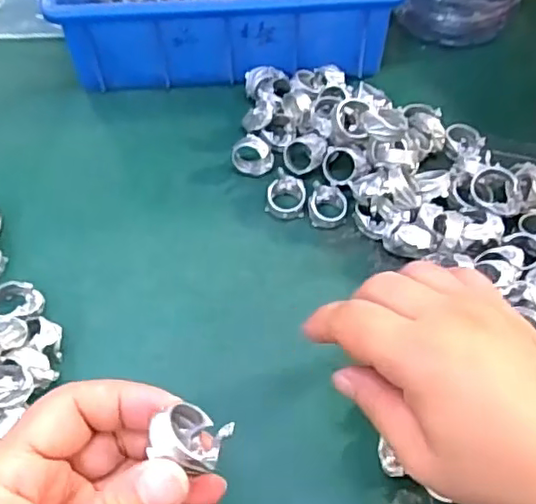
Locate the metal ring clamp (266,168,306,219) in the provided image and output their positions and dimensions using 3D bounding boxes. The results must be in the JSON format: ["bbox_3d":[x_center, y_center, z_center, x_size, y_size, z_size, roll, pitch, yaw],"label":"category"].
[{"bbox_3d":[0.012,-0.036,0.381,0.024,0.011,0.031,8,55,5],"label":"metal ring clamp"}]

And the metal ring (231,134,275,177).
[{"bbox_3d":[-0.010,-0.062,0.394,0.025,0.021,0.017,26,59,17],"label":"metal ring"}]

